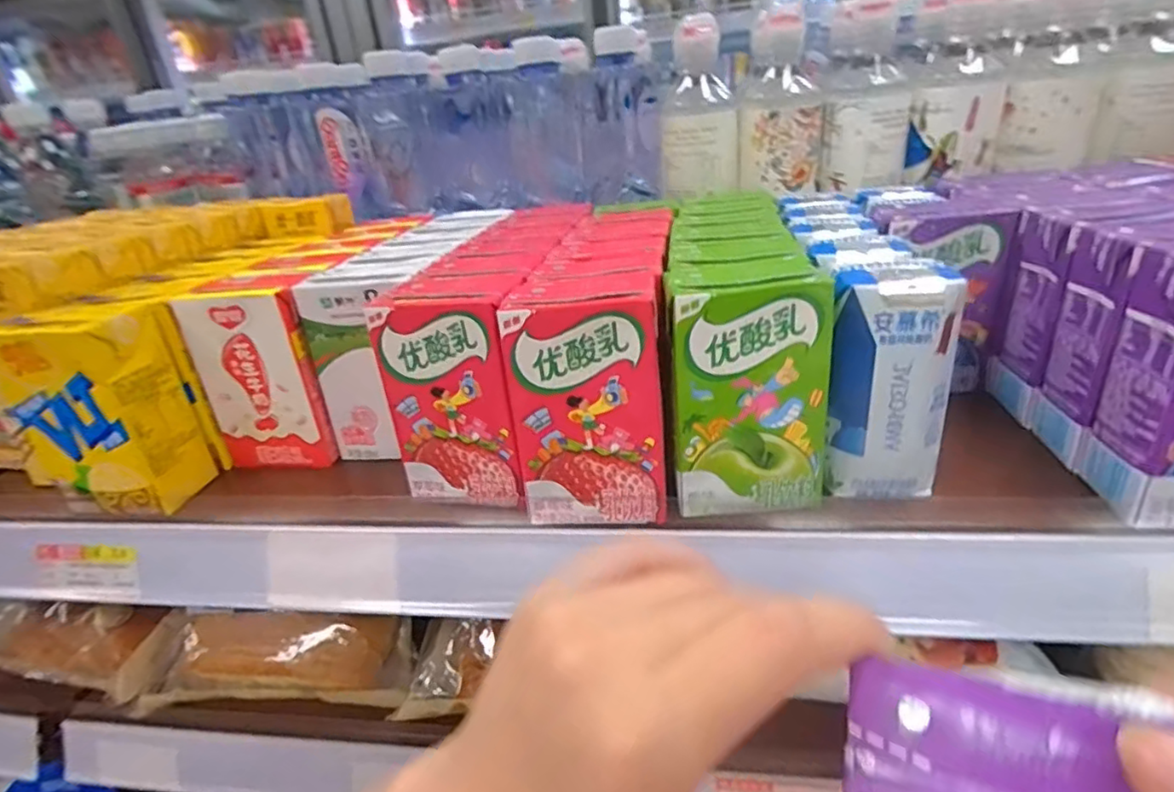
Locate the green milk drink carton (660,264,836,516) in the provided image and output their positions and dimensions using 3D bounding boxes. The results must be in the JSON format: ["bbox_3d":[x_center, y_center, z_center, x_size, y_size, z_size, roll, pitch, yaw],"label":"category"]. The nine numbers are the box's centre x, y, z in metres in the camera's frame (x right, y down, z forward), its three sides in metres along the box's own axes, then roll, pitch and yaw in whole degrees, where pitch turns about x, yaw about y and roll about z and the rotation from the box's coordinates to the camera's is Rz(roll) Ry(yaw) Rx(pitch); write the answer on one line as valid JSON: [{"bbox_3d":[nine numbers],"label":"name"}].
[{"bbox_3d":[0.070,-0.006,0.279,0.064,0.104,0.046,-5,27,3],"label":"green milk drink carton"}]

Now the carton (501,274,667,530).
[{"bbox_3d":[0.002,0.001,0.280,0.061,0.105,0.040,-2,27,9],"label":"carton"}]

